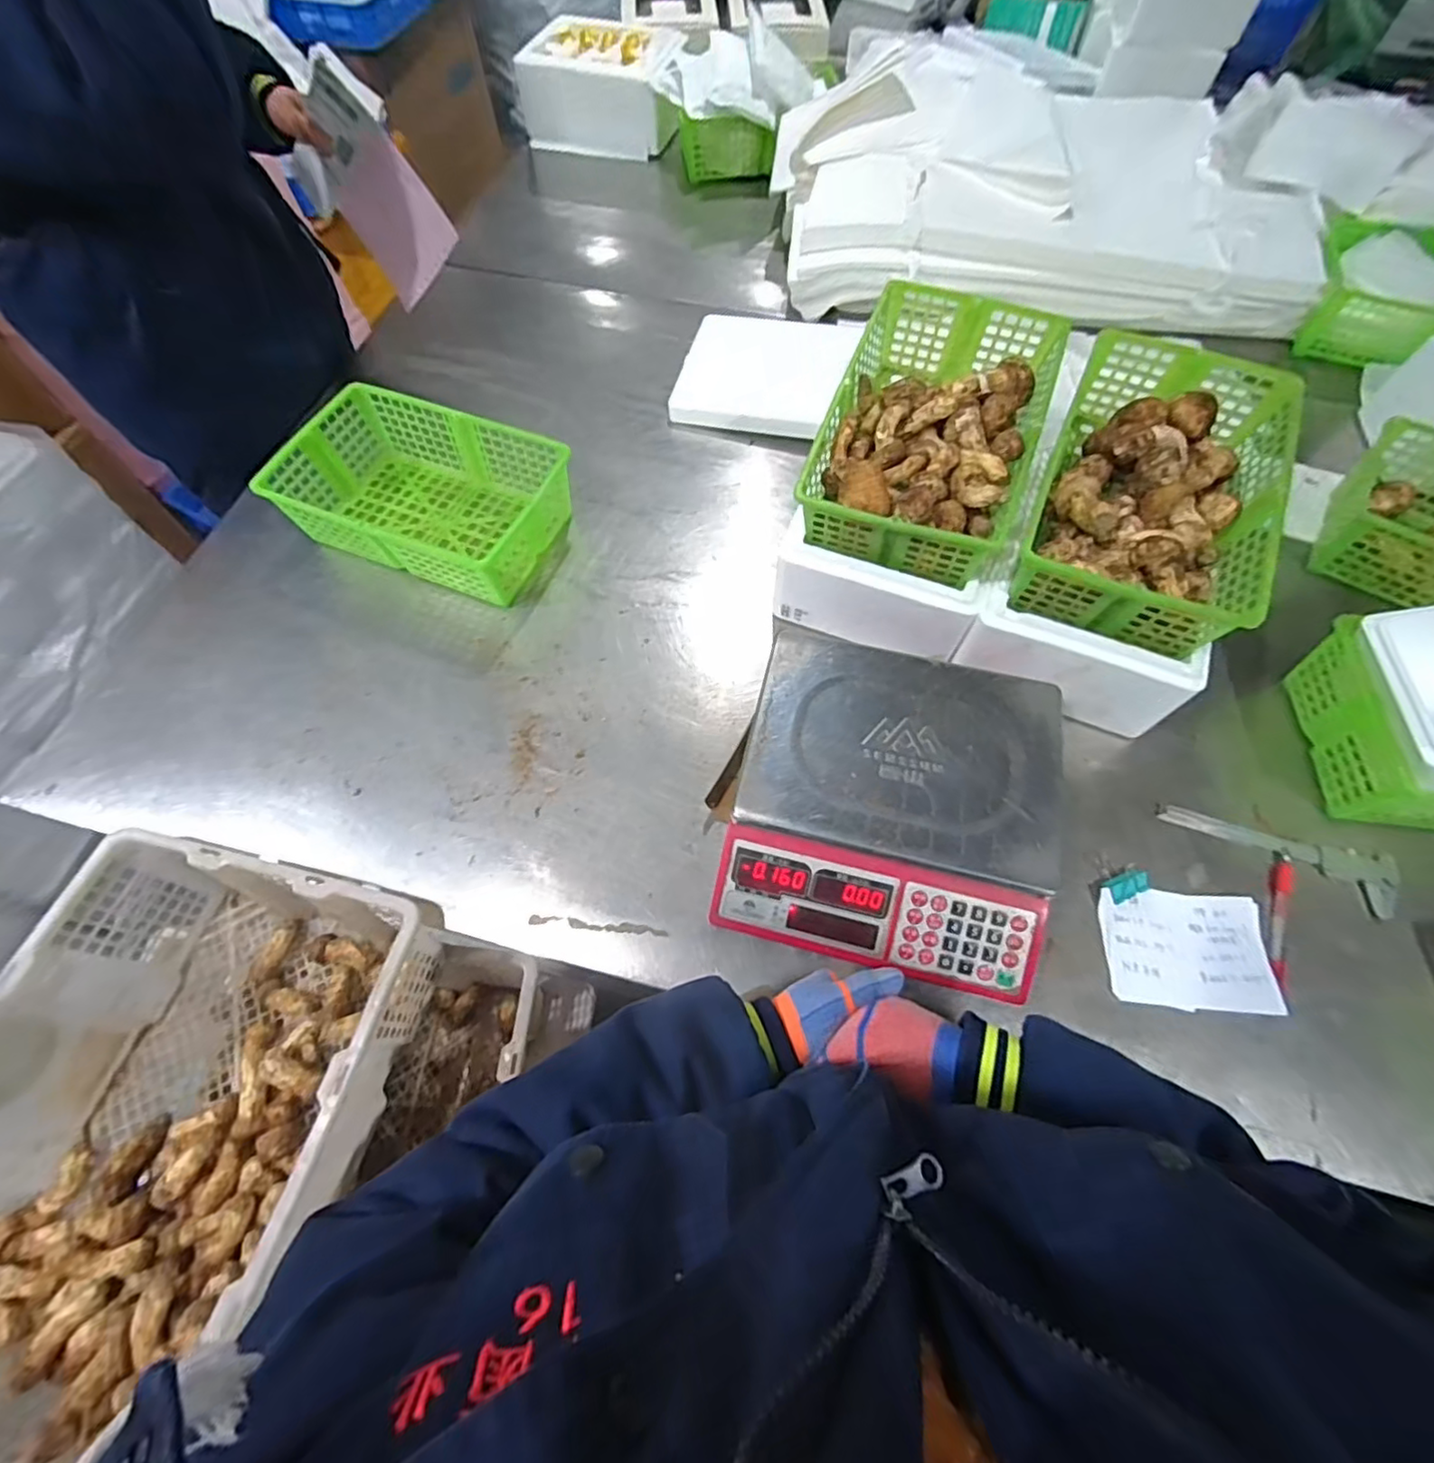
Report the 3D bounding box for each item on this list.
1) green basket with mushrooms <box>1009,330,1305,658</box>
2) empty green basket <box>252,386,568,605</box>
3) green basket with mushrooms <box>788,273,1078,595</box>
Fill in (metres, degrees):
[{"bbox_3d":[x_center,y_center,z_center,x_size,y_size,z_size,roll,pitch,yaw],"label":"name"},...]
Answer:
[{"bbox_3d":[0.461,-0.254,0.672,0.212,0.099,0.330,23,66,11],"label":"green basket with mushrooms"},{"bbox_3d":[-0.377,-0.310,0.821,0.324,0.103,0.210,21,67,11],"label":"empty green basket"},{"bbox_3d":[0.241,-0.340,0.713,0.221,0.100,0.334,18,65,9],"label":"green basket with mushrooms"}]

